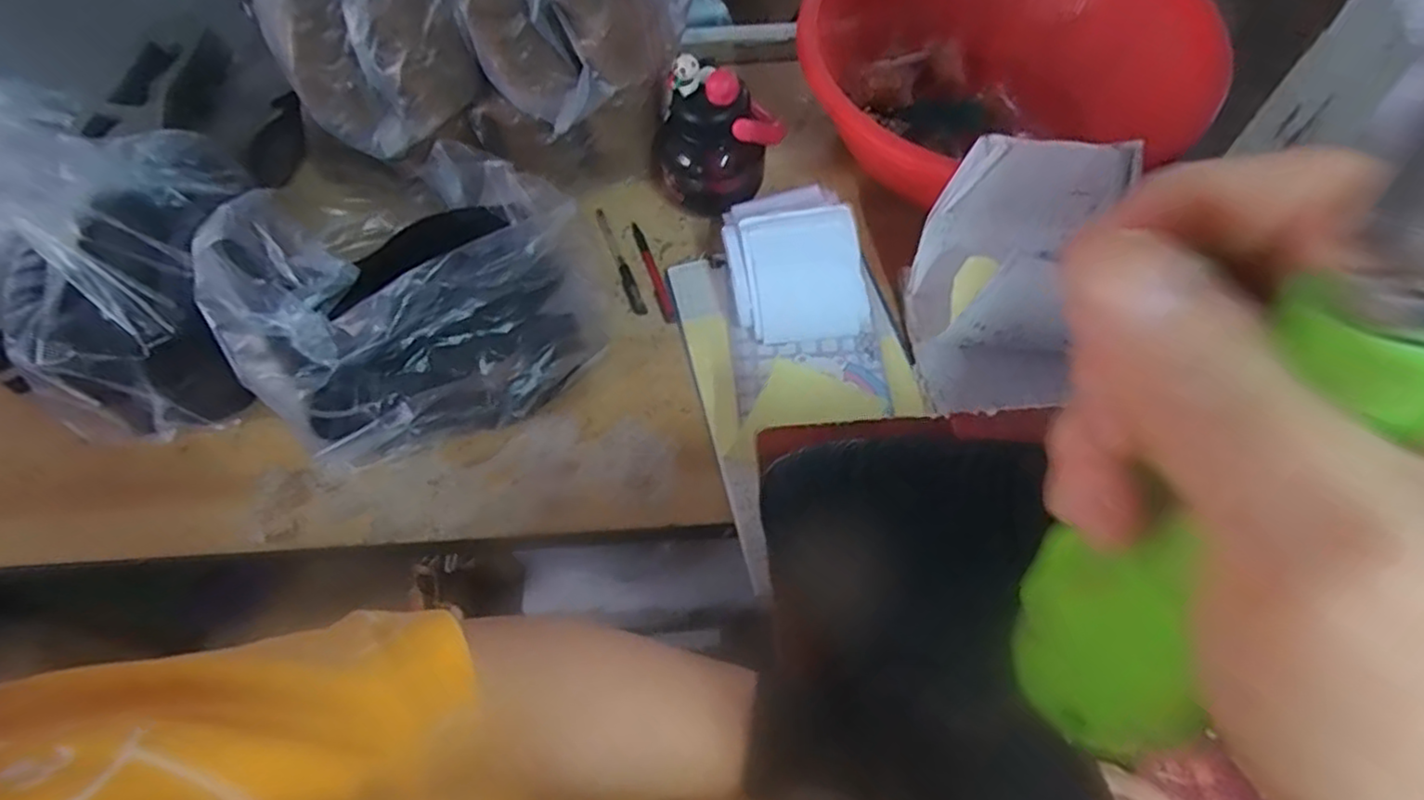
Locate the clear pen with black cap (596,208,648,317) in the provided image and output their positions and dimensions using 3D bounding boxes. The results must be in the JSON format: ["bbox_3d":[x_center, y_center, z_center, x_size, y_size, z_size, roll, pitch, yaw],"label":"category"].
[{"bbox_3d":[-0.097,-0.148,0.745,0.013,0.009,0.142,-19,64,-8],"label":"clear pen with black cap"}]

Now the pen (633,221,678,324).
[{"bbox_3d":[-0.064,-0.137,0.746,0.013,0.006,0.136,-18,64,-8],"label":"pen"}]

